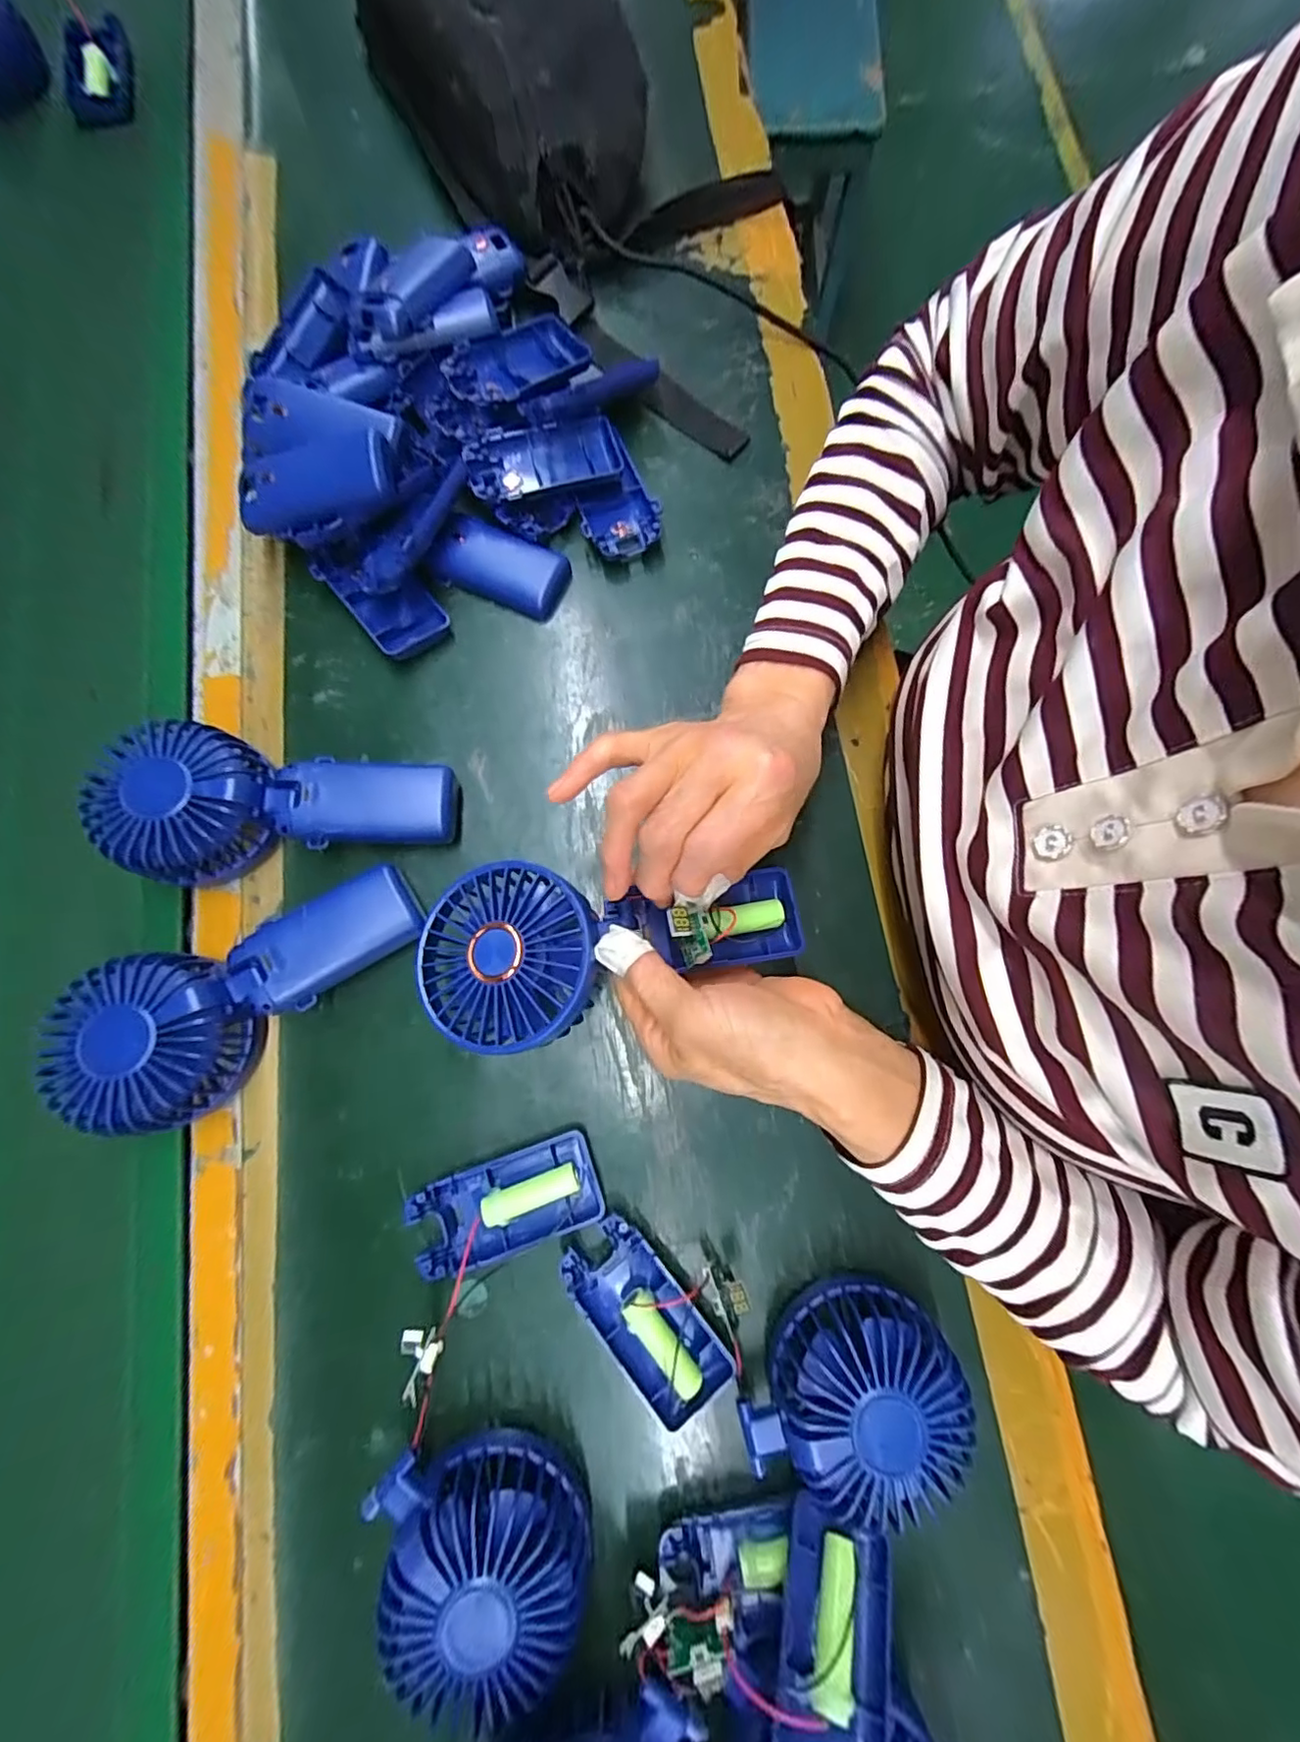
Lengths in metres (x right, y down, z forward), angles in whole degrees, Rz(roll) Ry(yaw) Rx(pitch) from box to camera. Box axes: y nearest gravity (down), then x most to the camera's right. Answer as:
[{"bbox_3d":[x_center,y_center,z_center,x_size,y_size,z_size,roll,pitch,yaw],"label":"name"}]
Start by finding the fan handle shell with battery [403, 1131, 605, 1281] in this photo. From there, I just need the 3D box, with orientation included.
[{"bbox_3d":[-0.072,0.168,0.298,0.091,0.016,0.043,-19,80,-5],"label":"fan handle shell with battery"}]

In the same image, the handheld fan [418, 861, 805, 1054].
[{"bbox_3d":[-0.017,0.031,0.268,0.177,0.031,0.080,-8,80,-6],"label":"handheld fan"}]

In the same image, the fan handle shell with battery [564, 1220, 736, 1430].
[{"bbox_3d":[-0.002,0.217,0.289,0.044,0.025,0.090,-37,83,-8],"label":"fan handle shell with battery"}]

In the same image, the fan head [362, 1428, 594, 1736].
[{"bbox_3d":[-0.072,0.299,0.253,0.092,0.047,0.083,-2,80,-2],"label":"fan head"}]

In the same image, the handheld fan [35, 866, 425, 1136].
[{"bbox_3d":[-0.201,0.062,0.300,0.172,0.048,0.080,-27,81,-6],"label":"handheld fan"}]

